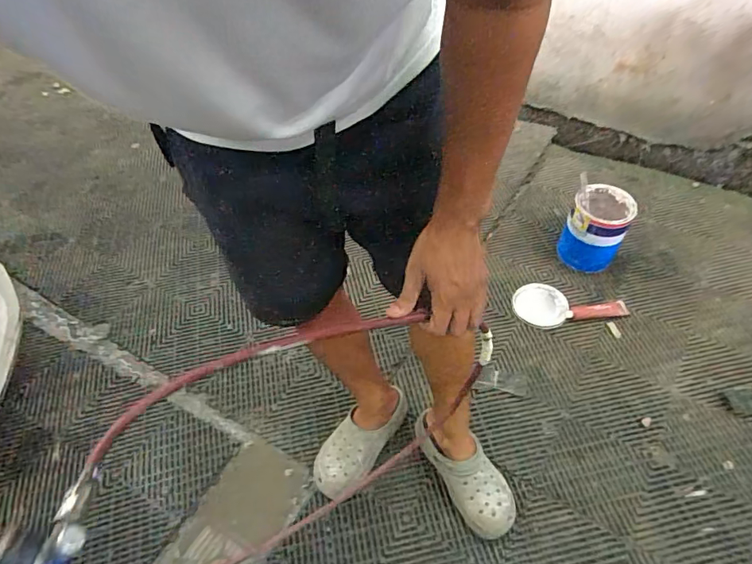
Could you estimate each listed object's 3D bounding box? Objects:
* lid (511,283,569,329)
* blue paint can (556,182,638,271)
[{"bbox_3d":[0.465,0.062,1.374,0.147,0.024,0.141,0,47,1],"label":"lid"},{"bbox_3d":[0.650,-0.150,1.435,0.162,0.225,0.180,27,53,24],"label":"blue paint can"}]

